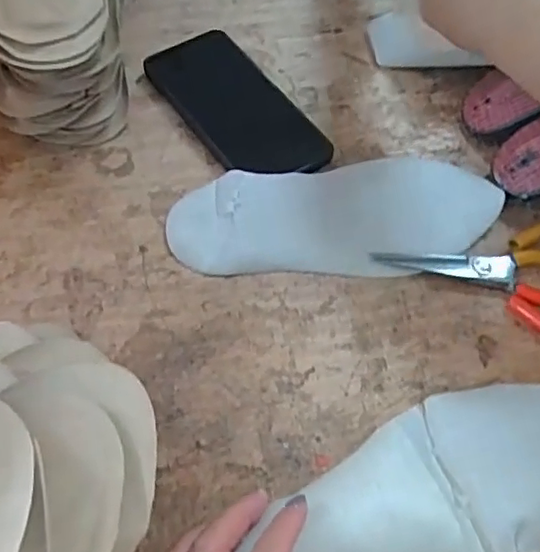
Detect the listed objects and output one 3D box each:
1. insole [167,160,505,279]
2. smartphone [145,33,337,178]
[{"bbox_3d":[0.046,-0.041,0.414,0.226,0.026,0.076,-2,60,-4],"label":"insole"},{"bbox_3d":[-0.029,-0.132,0.466,0.075,0.016,0.163,-31,66,-19],"label":"smartphone"}]

